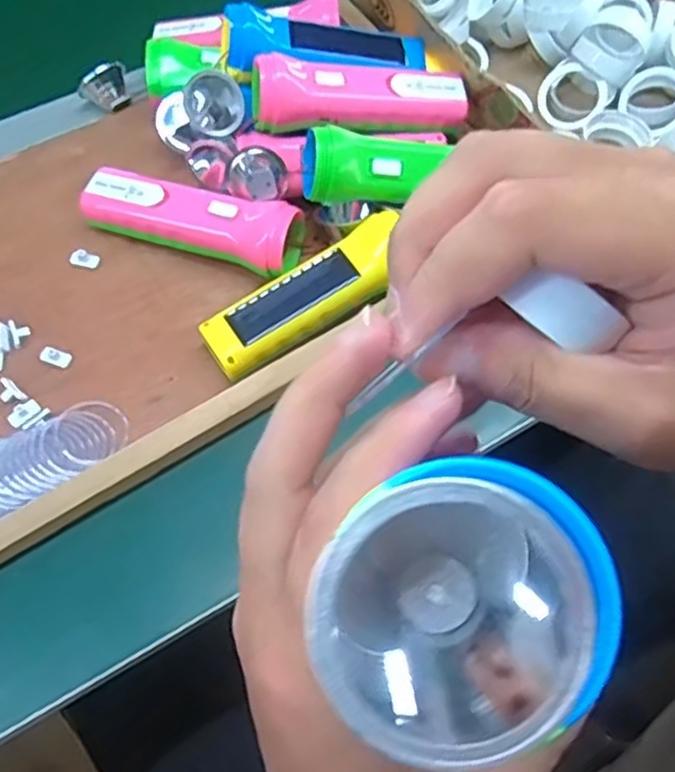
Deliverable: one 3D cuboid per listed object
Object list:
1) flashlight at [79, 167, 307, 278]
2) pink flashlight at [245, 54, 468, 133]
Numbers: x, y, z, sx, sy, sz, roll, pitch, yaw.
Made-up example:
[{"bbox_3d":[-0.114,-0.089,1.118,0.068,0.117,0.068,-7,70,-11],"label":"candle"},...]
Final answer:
[{"bbox_3d":[-0.103,-0.120,0.495,0.156,0.041,0.055,19,65,8],"label":"flashlight"},{"bbox_3d":[0.017,-0.210,0.498,0.153,0.053,0.042,-8,64,-5],"label":"pink flashlight"}]

